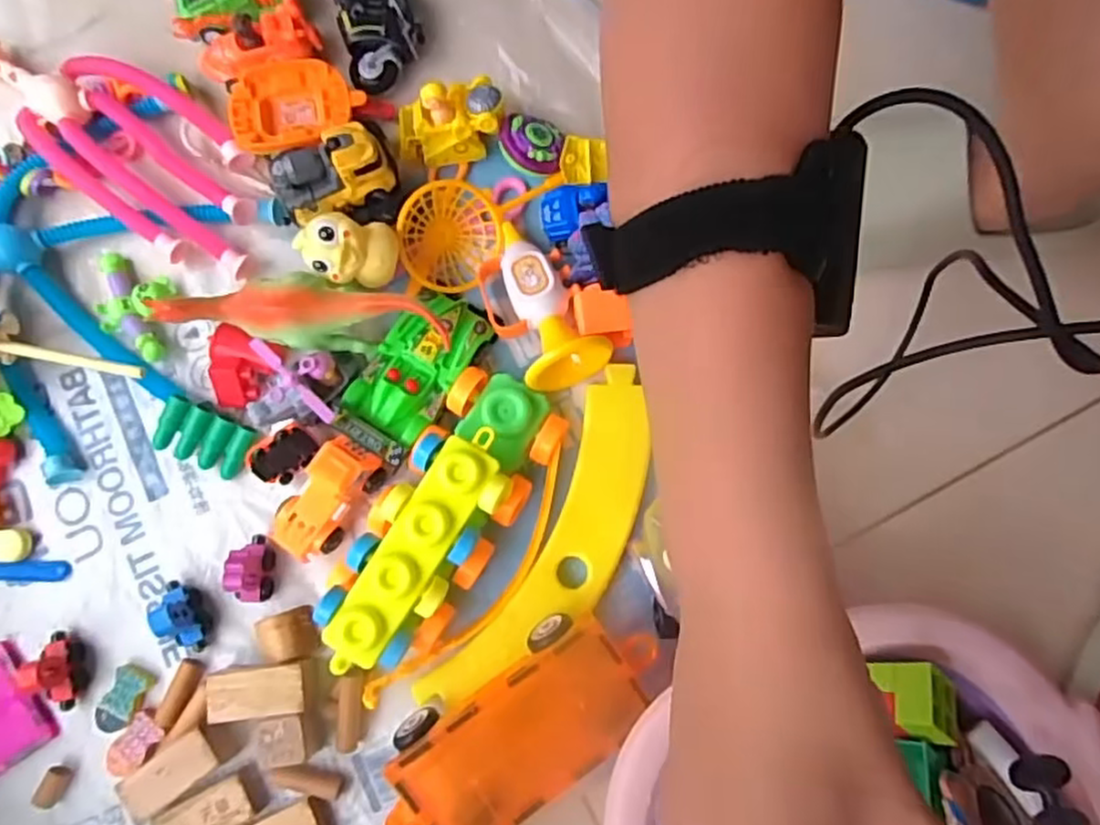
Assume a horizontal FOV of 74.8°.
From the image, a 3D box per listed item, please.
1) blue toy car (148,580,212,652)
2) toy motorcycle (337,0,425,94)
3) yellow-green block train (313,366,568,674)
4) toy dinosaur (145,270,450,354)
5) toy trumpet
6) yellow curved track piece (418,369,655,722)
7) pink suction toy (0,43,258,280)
[{"bbox_3d":[-0.242,0.133,0.470,0.020,0.042,0.046,-13,83,0],"label":"blue toy car"},{"bbox_3d":[-0.141,-0.320,0.557,0.073,0.040,0.141,-15,83,0],"label":"toy motorcycle"},{"bbox_3d":[-0.072,0.065,0.461,0.084,0.047,0.203,34,85,5],"label":"yellow-green block train"},{"bbox_3d":[-0.160,-0.062,0.486,0.189,0.072,0.044,2,83,2],"label":"toy dinosaur"},{"bbox_3d":[-0.010,-0.075,0.500,0.061,0.049,0.127,-26,67,-5],"label":"toy trumpet"},{"bbox_3d":[0.008,0.090,0.482,0.071,0.023,0.250,28,80,5],"label":"yellow curved track piece"},{"bbox_3d":[-0.324,-0.208,0.539,0.280,0.034,0.100,36,81,7],"label":"pink suction toy"}]

